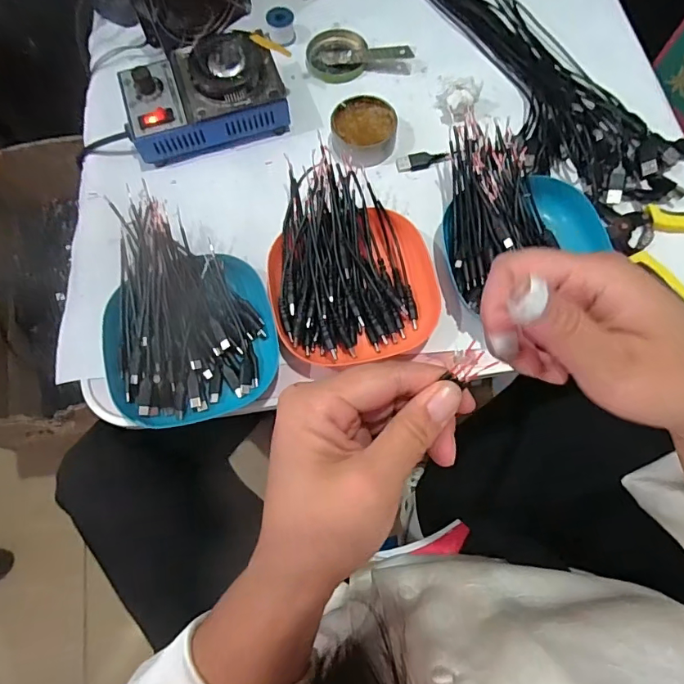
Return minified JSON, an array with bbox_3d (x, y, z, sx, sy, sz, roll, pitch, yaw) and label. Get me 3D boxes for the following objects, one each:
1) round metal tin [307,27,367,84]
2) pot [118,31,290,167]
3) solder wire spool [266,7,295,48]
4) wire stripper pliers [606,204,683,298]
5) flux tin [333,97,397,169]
[{"bbox_3d":[-0.006,-0.316,0.528,0.068,0.012,0.069,0,72,1],"label":"round metal tin"},{"bbox_3d":[-0.136,-0.243,0.472,0.150,0.058,0.089,-20,73,-5],"label":"pot"},{"bbox_3d":[-0.066,-0.343,0.526,0.028,0.030,0.027,0,72,1],"label":"solder wire spool"},{"bbox_3d":[0.318,-0.085,0.433,0.101,0.017,0.132,-43,76,-12],"label":"wire stripper pliers"},{"bbox_3d":[0.022,-0.208,0.472,0.062,0.027,0.066,0,72,1],"label":"flux tin"}]

